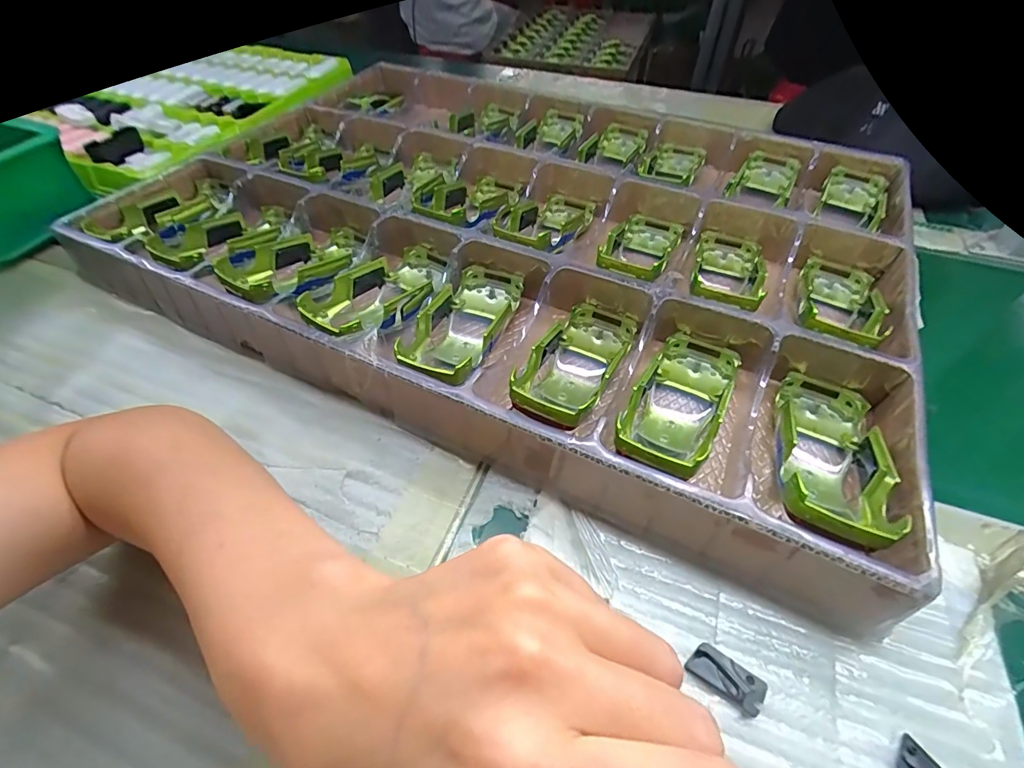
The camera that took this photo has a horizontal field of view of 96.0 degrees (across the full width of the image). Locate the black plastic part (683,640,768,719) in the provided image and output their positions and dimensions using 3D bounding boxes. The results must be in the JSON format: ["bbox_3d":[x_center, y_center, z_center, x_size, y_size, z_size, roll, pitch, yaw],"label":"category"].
[{"bbox_3d":[0.102,0.140,0.220,0.033,0.004,0.018,32,60,24],"label":"black plastic part"}]

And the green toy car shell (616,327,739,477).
[{"bbox_3d":[0.108,0.015,0.299,0.057,0.036,0.139,26,41,20],"label":"green toy car shell"}]

